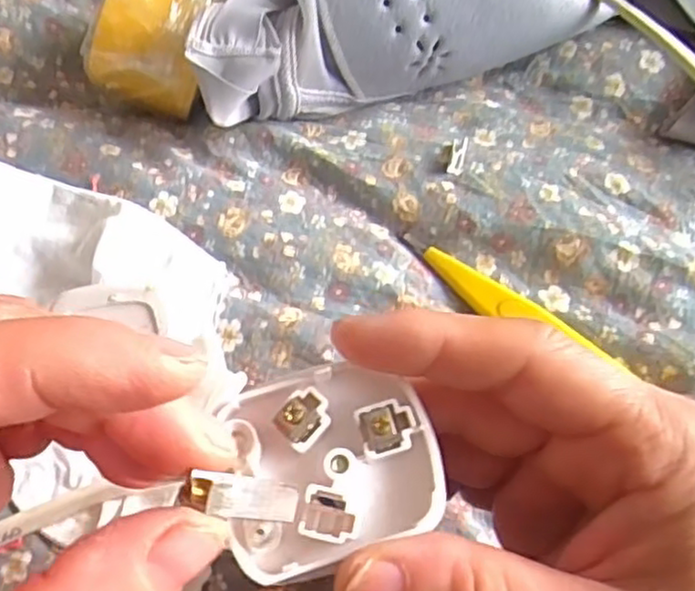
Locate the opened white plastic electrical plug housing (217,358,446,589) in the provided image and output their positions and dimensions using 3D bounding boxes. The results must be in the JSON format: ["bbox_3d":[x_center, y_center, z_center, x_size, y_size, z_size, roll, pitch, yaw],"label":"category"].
[{"bbox_3d":[-0.004,0.040,0.162,0.047,0.018,0.043,-15,73,-4],"label":"opened white plastic electrical plug housing"}]

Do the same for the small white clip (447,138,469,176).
[{"bbox_3d":[0.049,-0.061,0.302,0.007,0.005,0.020,13,57,5],"label":"small white clip"}]

